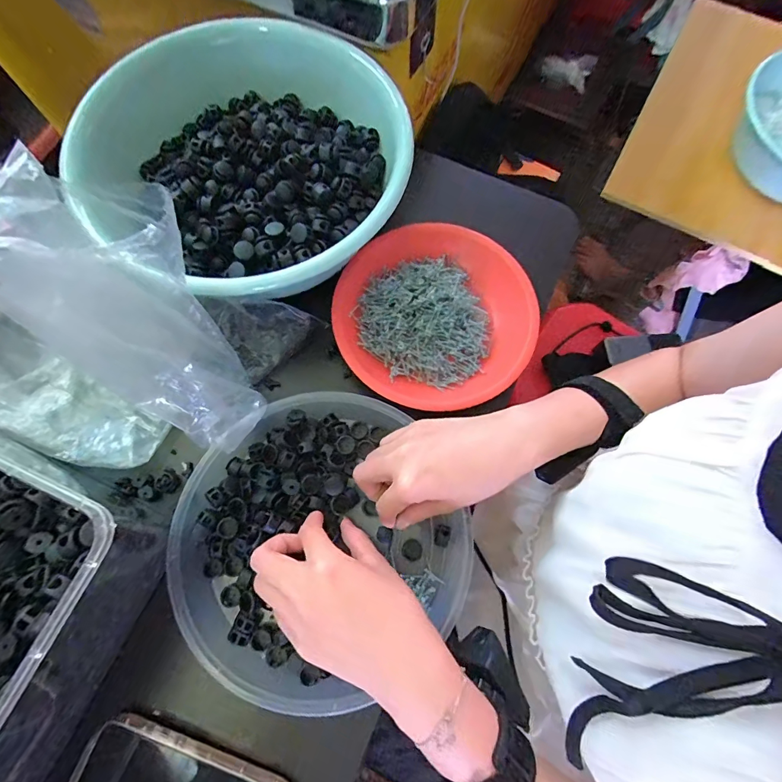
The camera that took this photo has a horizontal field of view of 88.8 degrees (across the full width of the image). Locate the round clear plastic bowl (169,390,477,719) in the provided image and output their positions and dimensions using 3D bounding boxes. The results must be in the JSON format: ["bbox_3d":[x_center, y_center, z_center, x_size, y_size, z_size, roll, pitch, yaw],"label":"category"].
[{"bbox_3d":[-0.059,0.121,0.332,0.219,0.038,0.223,0,74,-1],"label":"round clear plastic bowl"}]

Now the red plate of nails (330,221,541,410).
[{"bbox_3d":[0.040,-0.079,0.391,0.188,0.027,0.189,0,74,-1],"label":"red plate of nails"}]

